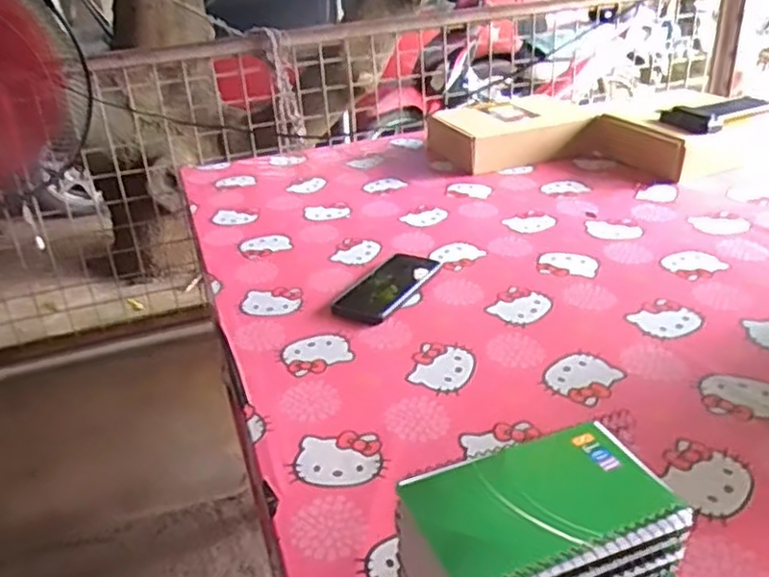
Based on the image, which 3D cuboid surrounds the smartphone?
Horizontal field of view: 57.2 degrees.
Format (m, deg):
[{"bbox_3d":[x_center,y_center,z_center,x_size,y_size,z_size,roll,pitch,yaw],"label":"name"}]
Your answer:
[{"bbox_3d":[0.004,-0.005,0.927,0.081,0.006,0.183,14,34,29],"label":"smartphone"}]

